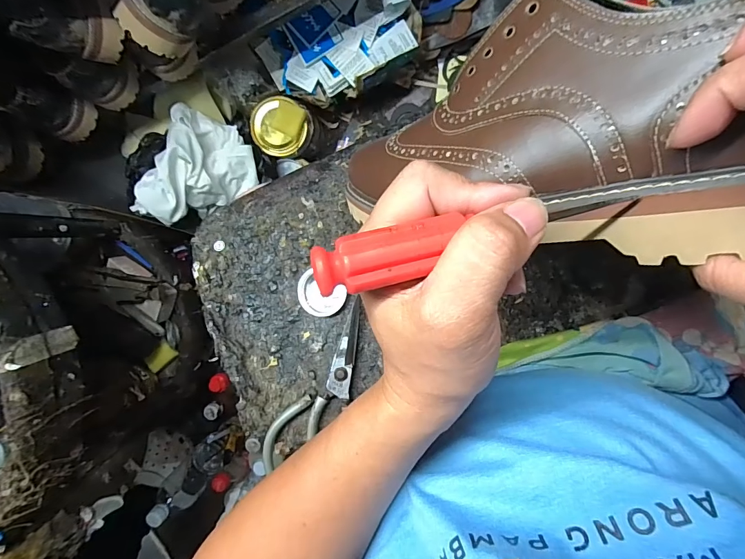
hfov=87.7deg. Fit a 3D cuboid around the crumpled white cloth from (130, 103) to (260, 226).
[{"bbox_3d":[-0.300,-0.187,0.680,0.144,0.107,0.194,20,98,4],"label":"crumpled white cloth"}]

